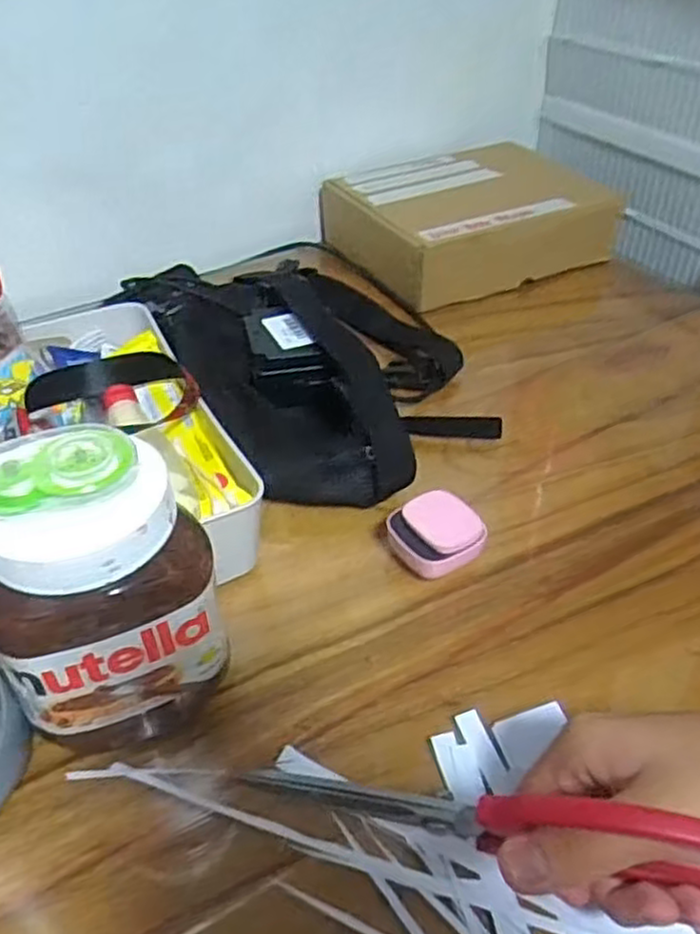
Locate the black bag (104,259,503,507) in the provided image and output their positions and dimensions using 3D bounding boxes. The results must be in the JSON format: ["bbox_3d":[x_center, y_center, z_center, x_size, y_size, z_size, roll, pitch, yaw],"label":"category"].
[{"bbox_3d":[-0.034,-0.103,0.640,0.230,0.077,0.345,-23,46,-25],"label":"black bag"}]

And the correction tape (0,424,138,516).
[{"bbox_3d":[-0.137,0.004,0.318,0.087,0.014,0.036,-16,75,-10],"label":"correction tape"}]

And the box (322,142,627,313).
[{"bbox_3d":[0.130,-0.278,0.835,0.268,0.082,0.220,-20,45,-21],"label":"box"}]

